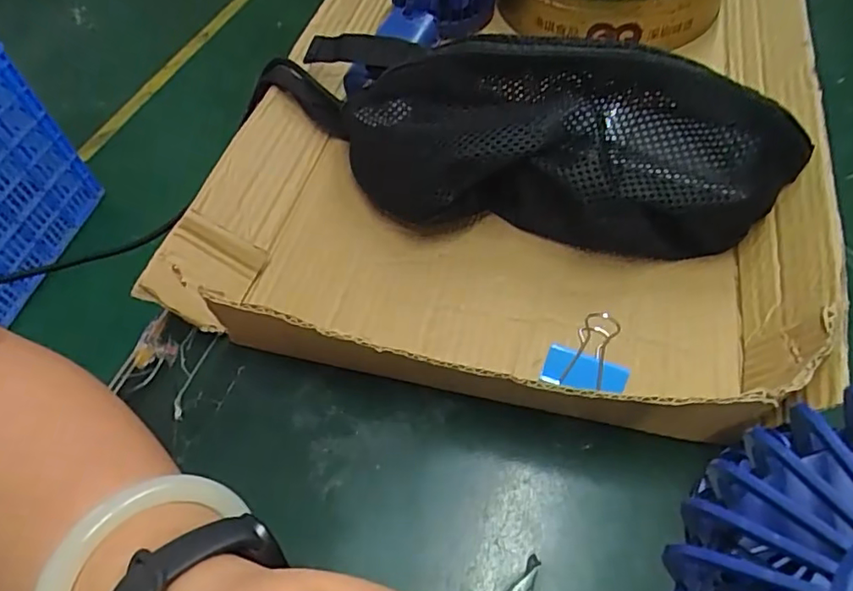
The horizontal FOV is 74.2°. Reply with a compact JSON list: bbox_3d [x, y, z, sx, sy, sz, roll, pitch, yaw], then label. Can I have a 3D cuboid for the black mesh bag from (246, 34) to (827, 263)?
[{"bbox_3d":[0.039,-0.106,0.346,0.345,0.099,0.111,20,59,15],"label":"black mesh bag"}]

